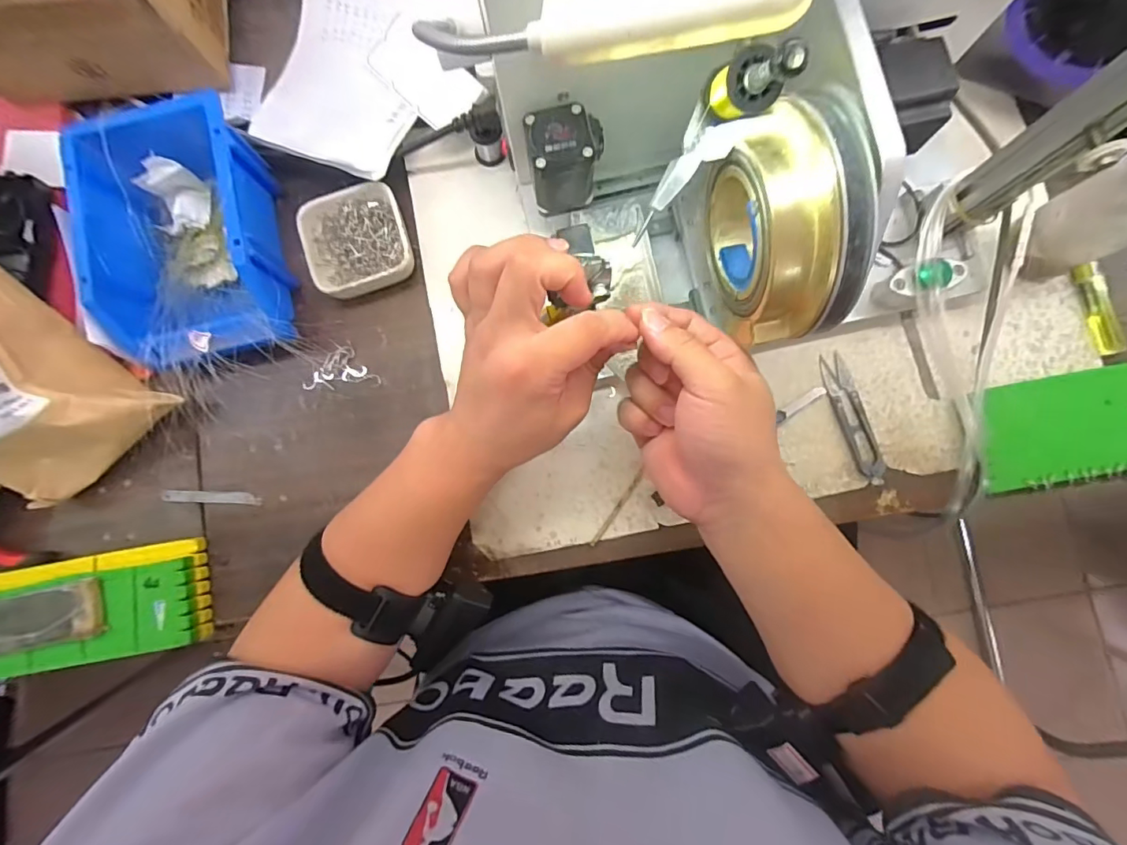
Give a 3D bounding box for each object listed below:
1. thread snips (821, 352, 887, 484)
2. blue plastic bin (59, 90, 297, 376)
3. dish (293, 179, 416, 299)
[{"bbox_3d":[0.233,-0.003,0.401,0.022,0.005,0.106,-15,84,0],"label":"thread snips"},{"bbox_3d":[-0.296,-0.143,0.395,0.128,0.071,0.190,-15,84,0],"label":"blue plastic bin"},{"bbox_3d":[-0.171,-0.150,0.414,0.081,0.027,0.086,-18,84,0],"label":"dish"}]

